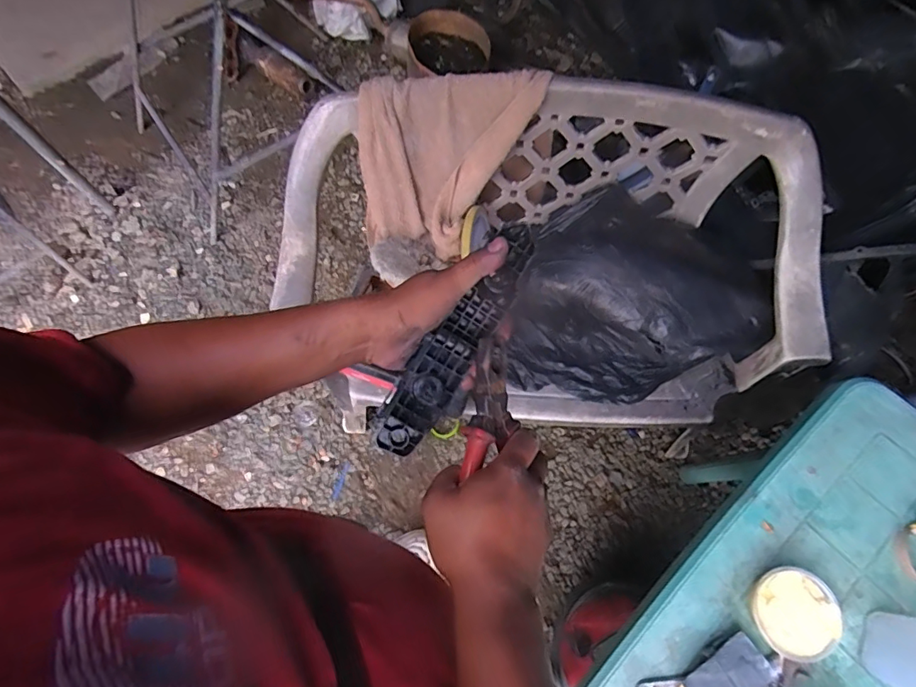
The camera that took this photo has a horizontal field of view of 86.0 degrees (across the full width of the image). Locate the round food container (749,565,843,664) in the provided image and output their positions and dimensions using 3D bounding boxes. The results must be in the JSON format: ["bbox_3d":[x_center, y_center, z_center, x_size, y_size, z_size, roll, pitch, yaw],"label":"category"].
[{"bbox_3d":[0.475,0.385,0.700,0.111,0.041,0.114,0,69,0],"label":"round food container"}]

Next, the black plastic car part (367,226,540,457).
[{"bbox_3d":[0.001,0.004,0.445,0.056,0.038,0.230,36,99,13],"label":"black plastic car part"}]

